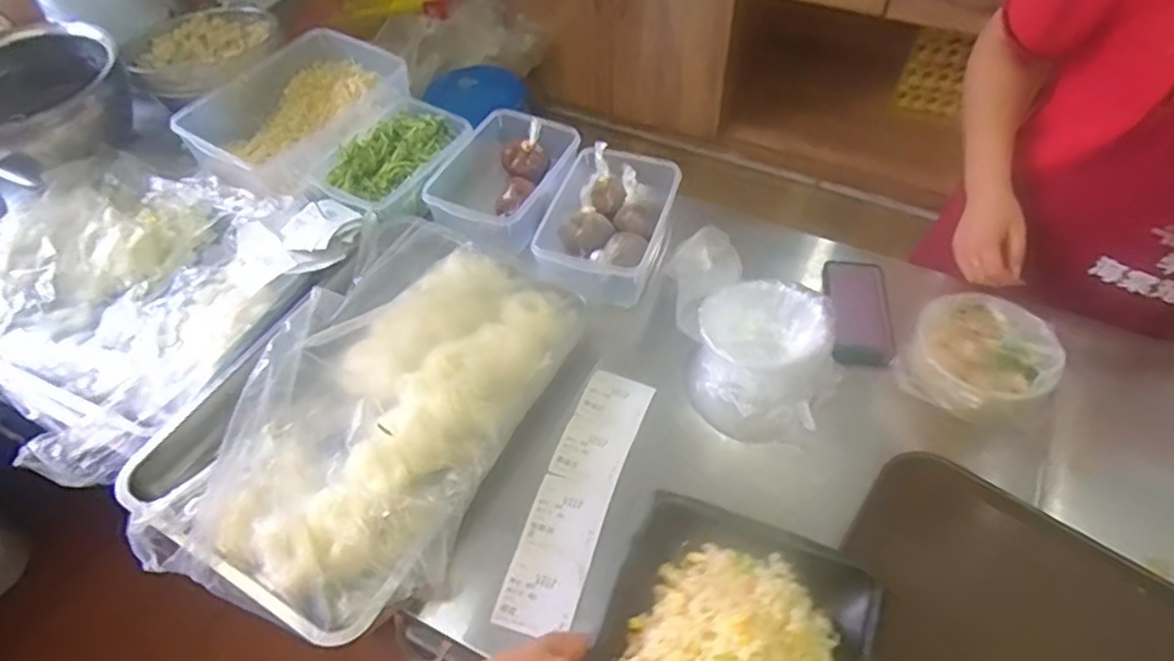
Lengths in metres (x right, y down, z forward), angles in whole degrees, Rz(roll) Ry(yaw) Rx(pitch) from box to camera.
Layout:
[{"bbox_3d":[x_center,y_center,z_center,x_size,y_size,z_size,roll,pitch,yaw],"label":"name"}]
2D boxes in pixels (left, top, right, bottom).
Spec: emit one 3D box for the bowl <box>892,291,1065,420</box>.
[{"bbox_3d":[0.438,0.031,0.786,0.156,0.061,0.144,-3,51,4],"label":"bowl"}]

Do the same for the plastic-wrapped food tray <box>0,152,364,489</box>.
[{"bbox_3d":[-0.617,-0.064,0.922,0.487,0.119,0.448,22,56,22],"label":"plastic-wrapped food tray"}]

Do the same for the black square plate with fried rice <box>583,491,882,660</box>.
[{"bbox_3d":[0.116,0.251,0.548,0.200,0.059,0.206,15,54,17],"label":"black square plate with fried rice"}]

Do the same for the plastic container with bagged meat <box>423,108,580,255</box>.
[{"bbox_3d":[-0.120,-0.209,1.039,0.172,0.106,0.218,20,56,21],"label":"plastic container with bagged meat"}]

